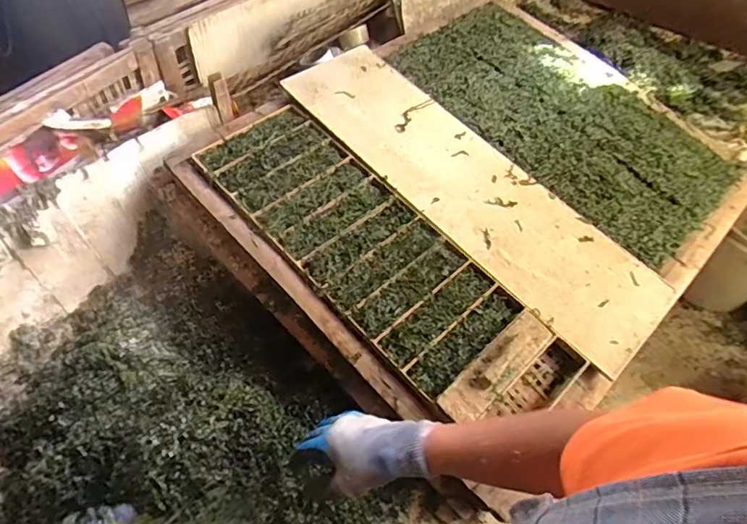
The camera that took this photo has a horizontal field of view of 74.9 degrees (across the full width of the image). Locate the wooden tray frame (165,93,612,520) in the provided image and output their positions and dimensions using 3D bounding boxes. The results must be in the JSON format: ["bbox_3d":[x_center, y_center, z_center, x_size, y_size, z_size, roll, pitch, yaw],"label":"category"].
[{"bbox_3d":[-0.017,-0.003,0.812,0.285,0.081,0.770,-38,70,-25],"label":"wooden tray frame"}]

